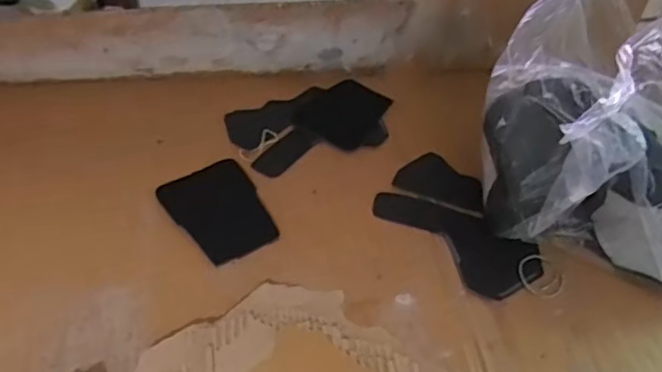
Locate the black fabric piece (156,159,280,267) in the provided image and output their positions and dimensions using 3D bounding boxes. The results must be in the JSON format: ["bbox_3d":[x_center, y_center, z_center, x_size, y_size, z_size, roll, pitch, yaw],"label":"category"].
[{"bbox_3d":[-0.123,0.026,0.669,0.096,0.006,0.123,-24,58,-24],"label":"black fabric piece"}]

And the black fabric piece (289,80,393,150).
[{"bbox_3d":[0.019,-0.098,0.800,0.104,0.007,0.135,27,47,22],"label":"black fabric piece"}]

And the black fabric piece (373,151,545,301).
[{"bbox_3d":[0.148,0.042,0.683,0.188,0.012,0.116,40,57,23],"label":"black fabric piece"}]

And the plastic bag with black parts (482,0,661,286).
[{"bbox_3d":[0.295,-0.039,0.635,0.255,0.199,0.324,-22,57,-23],"label":"plastic bag with black parts"}]

